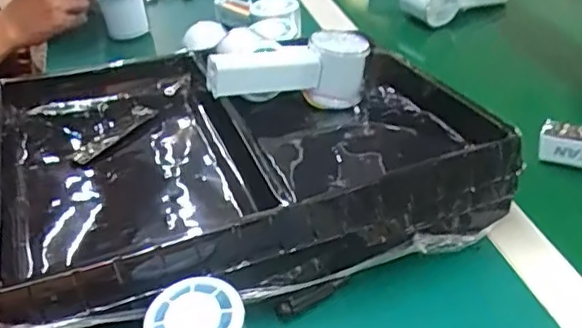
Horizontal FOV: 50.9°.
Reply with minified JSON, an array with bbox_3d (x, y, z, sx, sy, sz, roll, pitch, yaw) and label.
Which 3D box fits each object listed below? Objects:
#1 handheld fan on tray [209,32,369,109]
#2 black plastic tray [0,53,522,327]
[{"bbox_3d":[-0.002,-0.084,0.568,0.154,0.059,0.060,-12,37,-11],"label":"handheld fan on tray"},{"bbox_3d":[-0.044,-0.008,0.518,0.374,0.081,0.294,-15,38,-15],"label":"black plastic tray"}]

